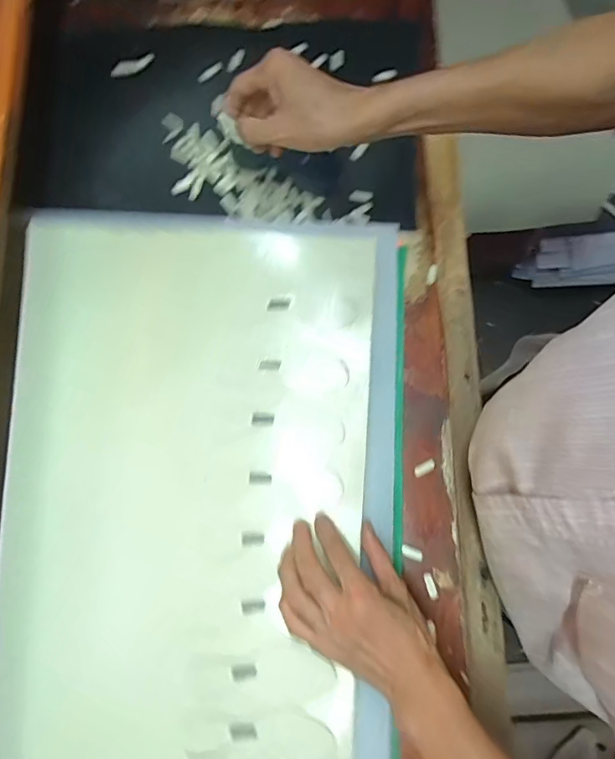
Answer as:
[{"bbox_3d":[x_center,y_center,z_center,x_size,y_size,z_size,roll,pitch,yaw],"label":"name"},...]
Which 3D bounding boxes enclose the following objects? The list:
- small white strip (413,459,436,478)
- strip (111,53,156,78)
[{"bbox_3d":[0.123,0.092,0.503,0.025,0.004,0.011,-29,79,-6],"label":"small white strip"},{"bbox_3d":[-0.224,-0.401,0.617,0.058,0.013,0.019,-14,78,-3],"label":"strip"}]

